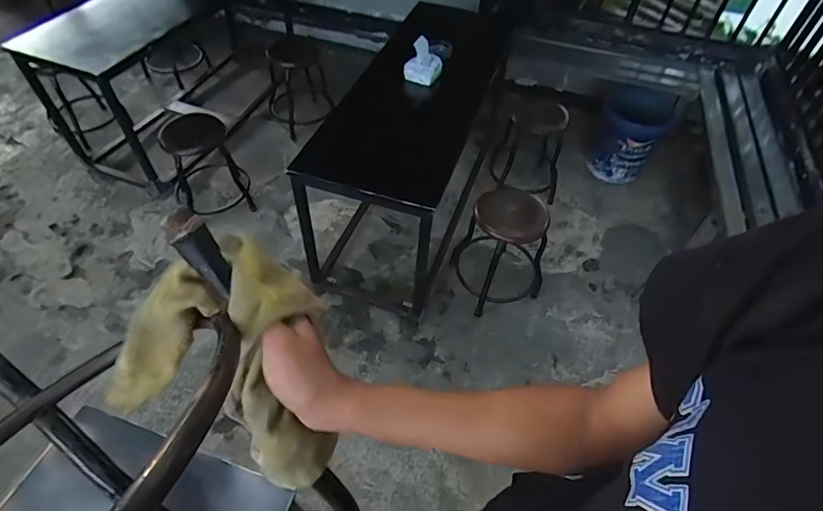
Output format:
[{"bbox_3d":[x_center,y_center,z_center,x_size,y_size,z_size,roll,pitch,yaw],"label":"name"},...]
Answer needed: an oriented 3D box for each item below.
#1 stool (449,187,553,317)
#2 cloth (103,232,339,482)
[{"bbox_3d":[0.338,-0.066,1.765,0.327,0.433,0.397,-17,54,-16],"label":"stool"},{"bbox_3d":[-0.145,0.081,0.389,0.187,0.145,0.131,20,56,10],"label":"cloth"}]

